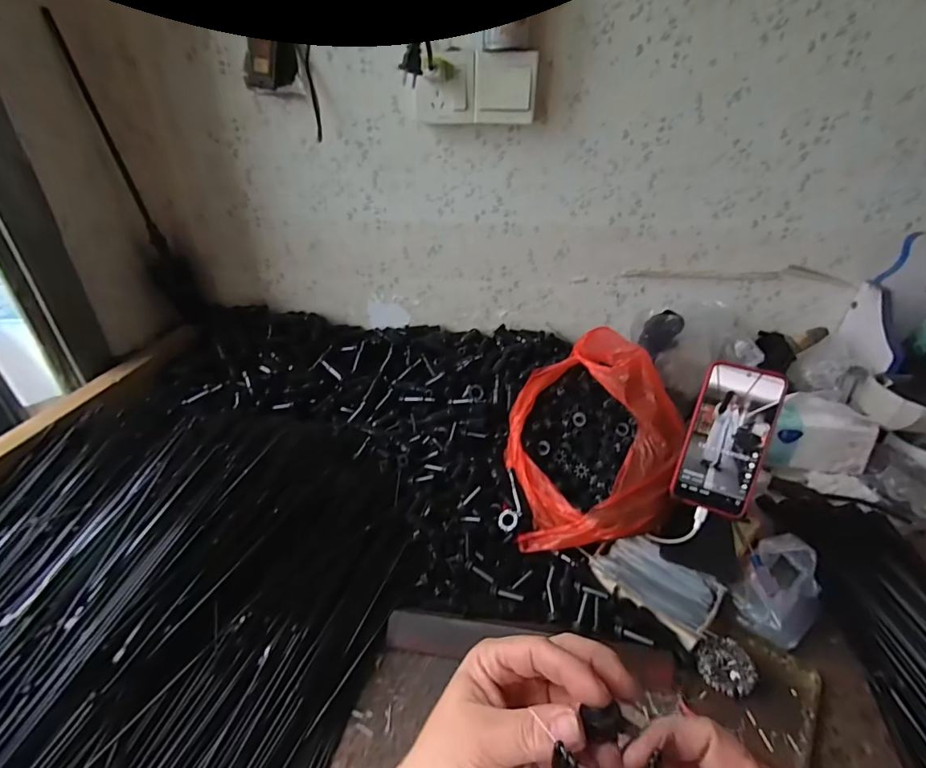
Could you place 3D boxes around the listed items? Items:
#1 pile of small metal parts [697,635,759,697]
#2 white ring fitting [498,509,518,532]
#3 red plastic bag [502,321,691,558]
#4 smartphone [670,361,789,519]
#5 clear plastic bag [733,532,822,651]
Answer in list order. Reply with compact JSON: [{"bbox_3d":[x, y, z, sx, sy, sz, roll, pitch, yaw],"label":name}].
[{"bbox_3d":[0.262,0.281,0.447,0.054,0.020,0.048,-23,35,-33],"label":"pile of small metal parts"},{"bbox_3d":[0.053,0.161,0.531,0.024,0.005,0.025,-11,64,16],"label":"white ring fitting"},{"bbox_3d":[0.164,0.063,0.578,0.208,0.158,0.243,3,29,10],"label":"red plastic bag"},{"bbox_3d":[0.294,0.061,0.497,0.081,0.162,0.008,16,7,20],"label":"smartphone"},{"bbox_3d":[0.352,0.230,0.499,0.124,0.058,0.069,-26,37,-36],"label":"clear plastic bag"}]

